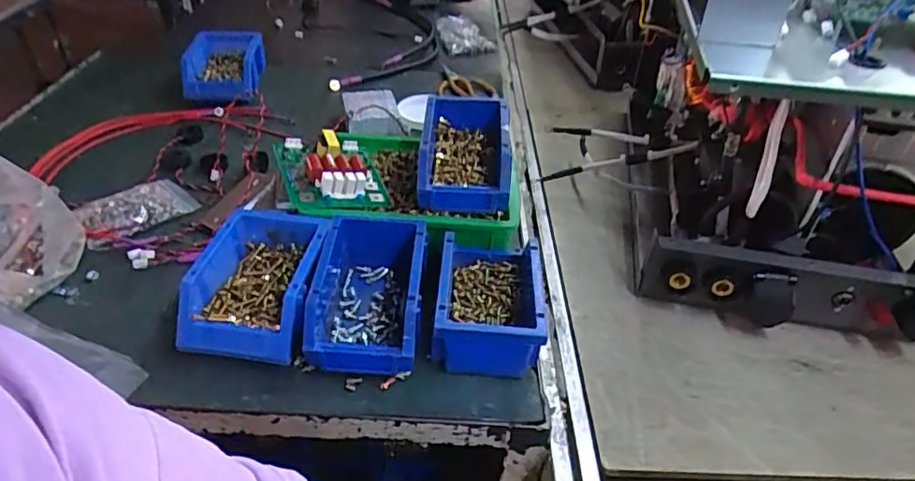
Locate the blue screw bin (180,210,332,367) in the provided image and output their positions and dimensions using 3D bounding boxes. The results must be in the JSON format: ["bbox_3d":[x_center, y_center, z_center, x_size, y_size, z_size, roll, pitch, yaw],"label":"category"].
[{"bbox_3d":[-0.200,0.044,0.579,0.113,0.072,0.158,5,39,1],"label":"blue screw bin"}]

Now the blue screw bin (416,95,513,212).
[{"bbox_3d":[0.009,-0.111,0.685,0.105,0.063,0.177,3,39,-2],"label":"blue screw bin"}]

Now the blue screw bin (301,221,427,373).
[{"bbox_3d":[-0.090,0.051,0.580,0.103,0.068,0.162,2,39,-2],"label":"blue screw bin"}]

